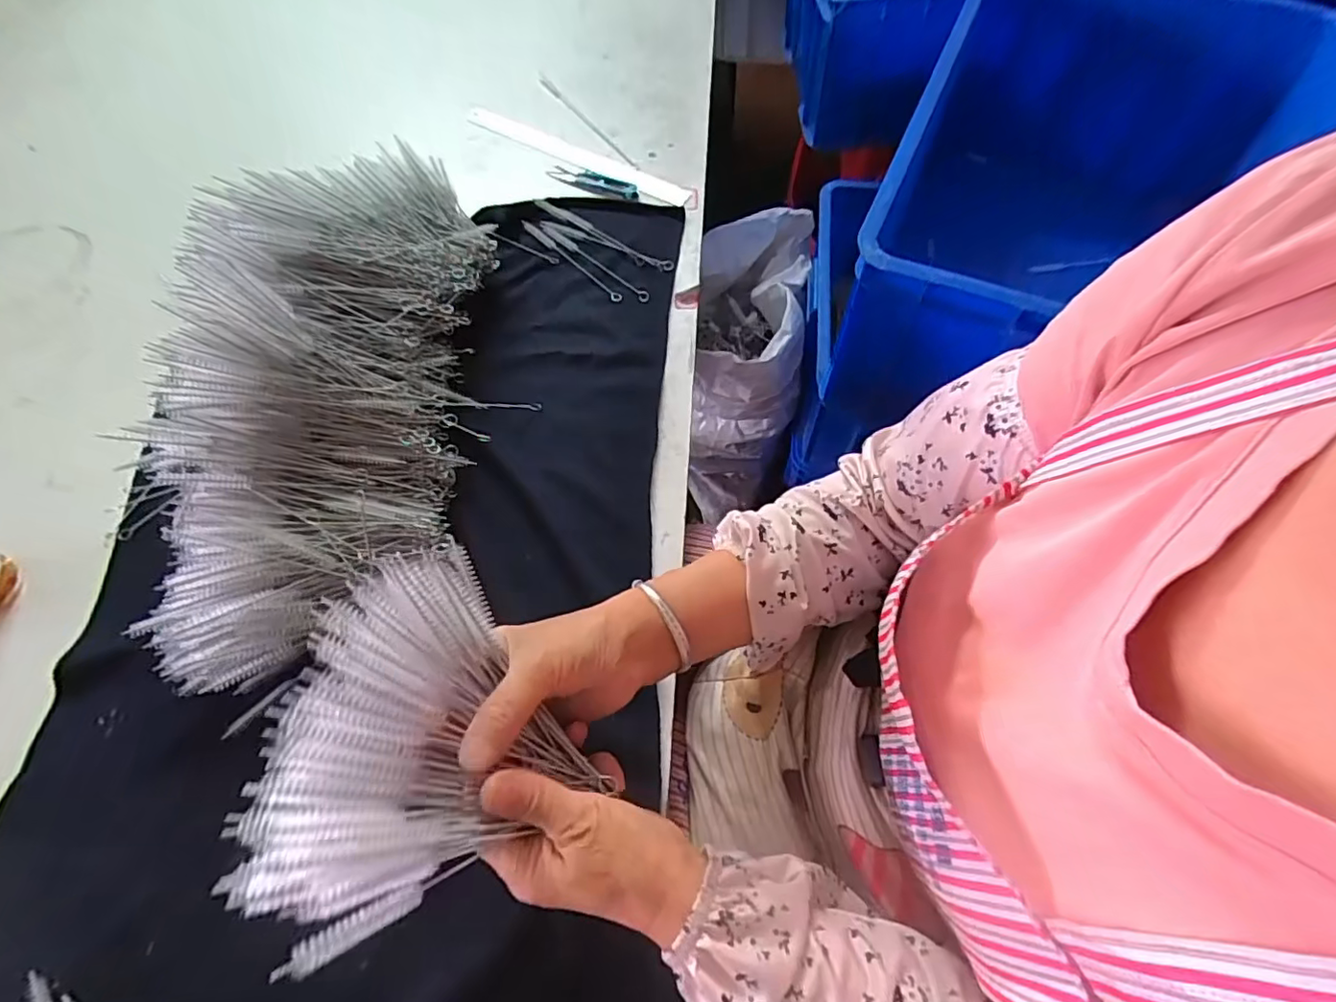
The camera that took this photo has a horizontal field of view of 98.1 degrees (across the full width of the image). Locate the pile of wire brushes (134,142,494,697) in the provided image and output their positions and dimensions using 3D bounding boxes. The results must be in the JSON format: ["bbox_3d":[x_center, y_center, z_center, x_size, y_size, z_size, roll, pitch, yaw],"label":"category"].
[{"bbox_3d":[-0.272,-0.132,0.478,0.192,0.118,0.532,-2,64,1],"label":"pile of wire brushes"}]

